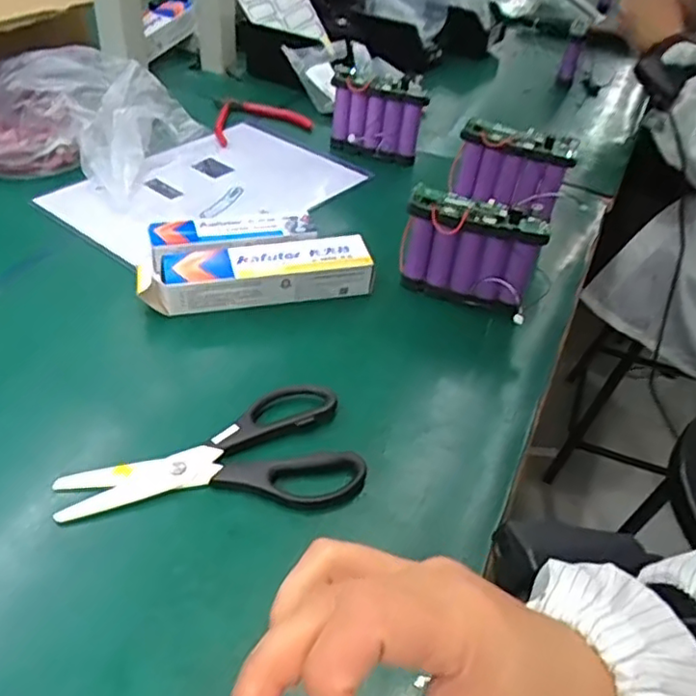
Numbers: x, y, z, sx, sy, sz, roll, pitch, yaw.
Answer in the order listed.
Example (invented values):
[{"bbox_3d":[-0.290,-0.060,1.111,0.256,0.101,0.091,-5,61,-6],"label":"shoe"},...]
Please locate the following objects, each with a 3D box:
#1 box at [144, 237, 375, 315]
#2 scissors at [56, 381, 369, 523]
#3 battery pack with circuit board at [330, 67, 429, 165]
[{"bbox_3d":[-0.078,-0.064,0.561,0.193,0.044,0.058,-3,41,-12],"label":"box"},{"bbox_3d":[-0.087,0.065,0.432,0.188,0.014,0.095,-2,41,-9],"label":"scissors"},{"bbox_3d":[0.031,-0.271,0.769,0.107,0.094,0.032,15,33,8],"label":"battery pack with circuit board"}]

